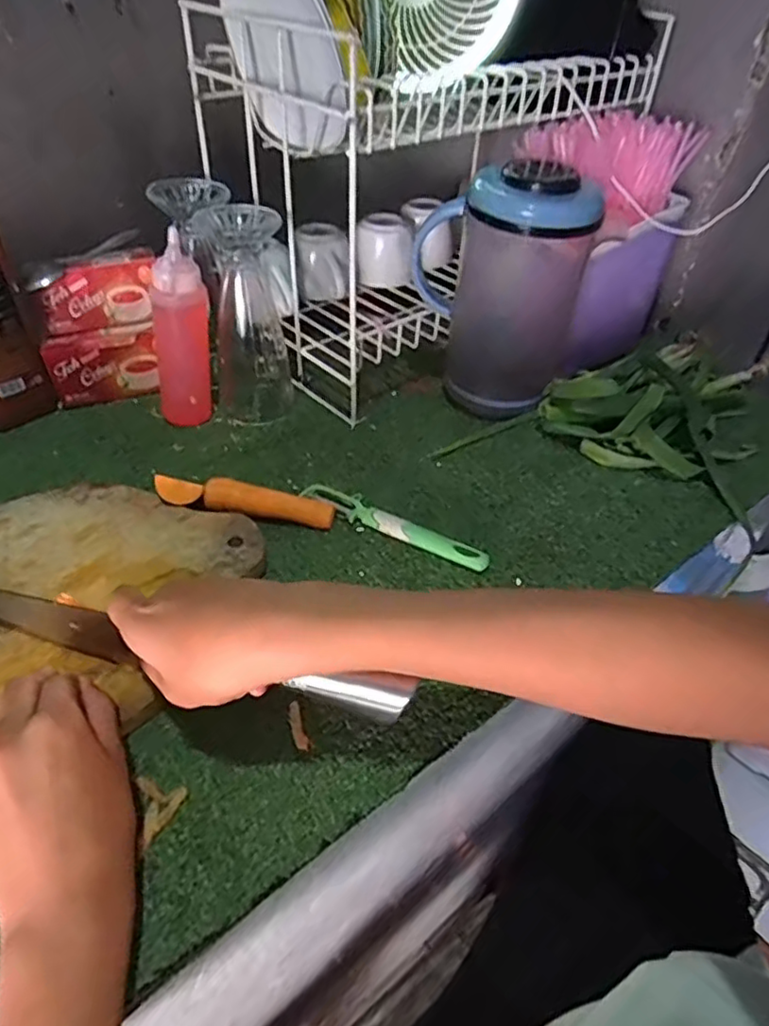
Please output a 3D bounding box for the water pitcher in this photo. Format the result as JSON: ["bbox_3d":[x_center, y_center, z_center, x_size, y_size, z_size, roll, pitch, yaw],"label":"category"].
[{"bbox_3d":[0.113,-0.225,0.629,0.156,0.226,0.131,12,44,9],"label":"water pitcher"}]

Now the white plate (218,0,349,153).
[{"bbox_3d":[-0.082,-0.371,0.504,0.020,0.137,0.133,-45,15,-20],"label":"white plate"}]

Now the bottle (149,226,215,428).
[{"bbox_3d":[-0.191,-0.164,0.584,0.057,0.172,0.043,-9,44,-12],"label":"bottle"}]

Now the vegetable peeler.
[{"bbox_3d":[0.008,0.009,0.529,0.172,0.012,0.025,23,46,20],"label":"vegetable peeler"}]

